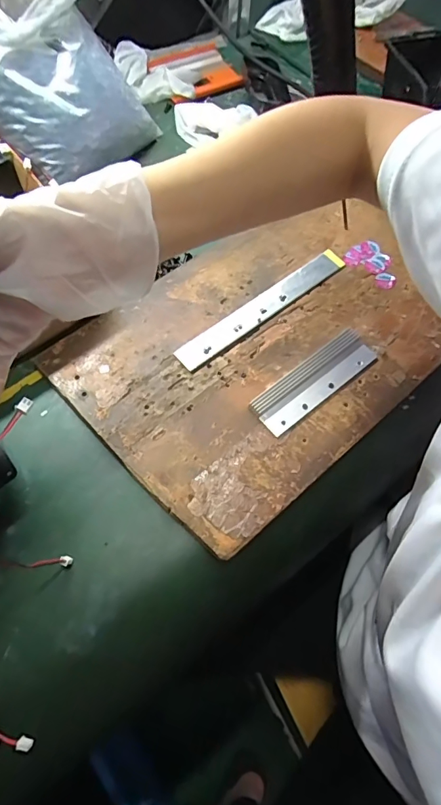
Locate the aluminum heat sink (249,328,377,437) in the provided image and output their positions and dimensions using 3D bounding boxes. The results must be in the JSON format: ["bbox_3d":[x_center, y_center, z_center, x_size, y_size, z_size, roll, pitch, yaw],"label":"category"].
[{"bbox_3d":[0.088,-0.022,0.417,0.131,0.007,0.042,-36,71,-16],"label":"aluminum heat sink"}]

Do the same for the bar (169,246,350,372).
[{"bbox_3d":[0.044,-0.099,0.454,0.211,0.006,0.027,-37,71,-16],"label":"bar"}]

